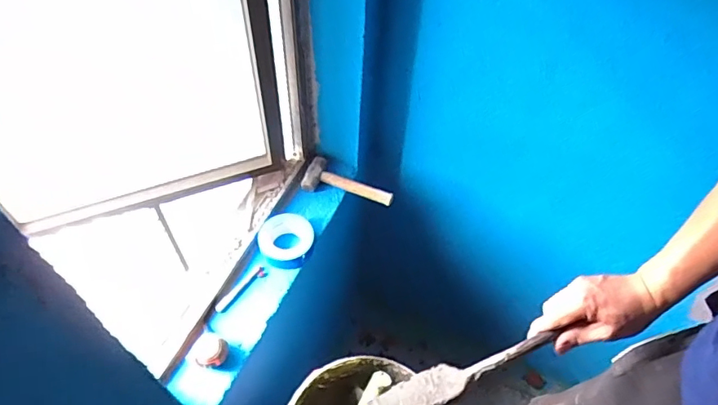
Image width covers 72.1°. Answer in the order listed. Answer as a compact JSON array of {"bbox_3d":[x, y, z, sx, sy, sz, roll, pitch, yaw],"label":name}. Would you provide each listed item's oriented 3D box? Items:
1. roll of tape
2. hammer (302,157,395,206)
[{"bbox_3d":[-0.175,0.094,1.193,0.130,0.039,0.140,1,52,-2],"label":"roll of tape"},{"bbox_3d":[-0.024,-0.055,1.322,0.242,0.036,0.098,13,53,7],"label":"hammer"}]

